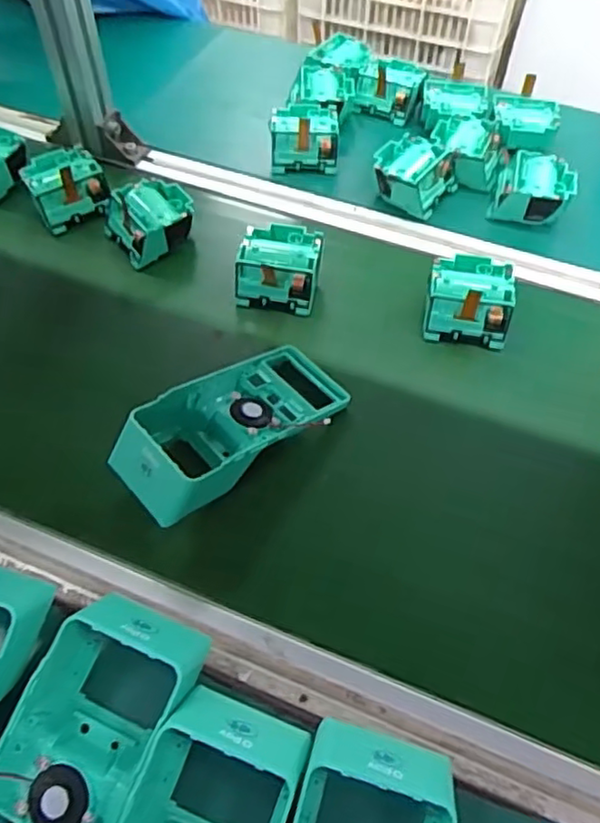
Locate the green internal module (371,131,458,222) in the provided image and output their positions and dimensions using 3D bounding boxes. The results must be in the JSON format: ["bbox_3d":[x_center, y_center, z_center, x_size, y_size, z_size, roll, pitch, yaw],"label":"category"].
[{"bbox_3d":[0.121,-0.252,0.693,0.081,0.042,0.084,33,58,20],"label":"green internal module"}]

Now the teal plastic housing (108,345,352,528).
[{"bbox_3d":[-0.052,0.007,0.518,0.194,0.052,0.090,-33,61,-25],"label":"teal plastic housing"}]

